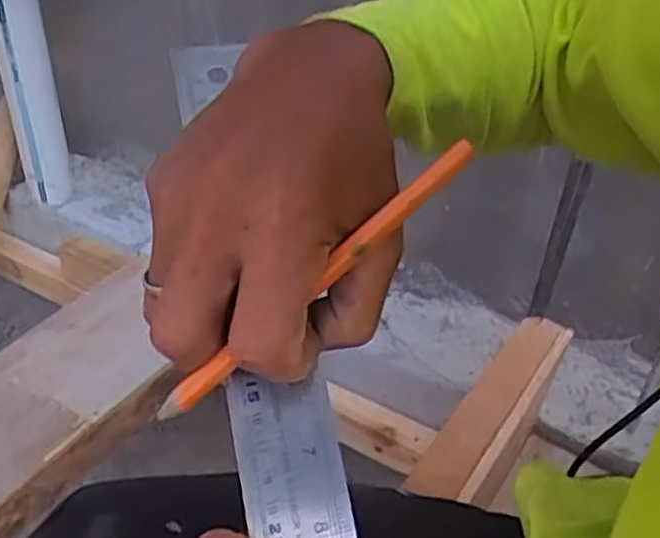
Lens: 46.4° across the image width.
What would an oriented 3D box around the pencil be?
[{"bbox_3d":[-0.005,0.004,0.260,0.133,0.009,0.006,-41,48,-3],"label":"pencil"}]

